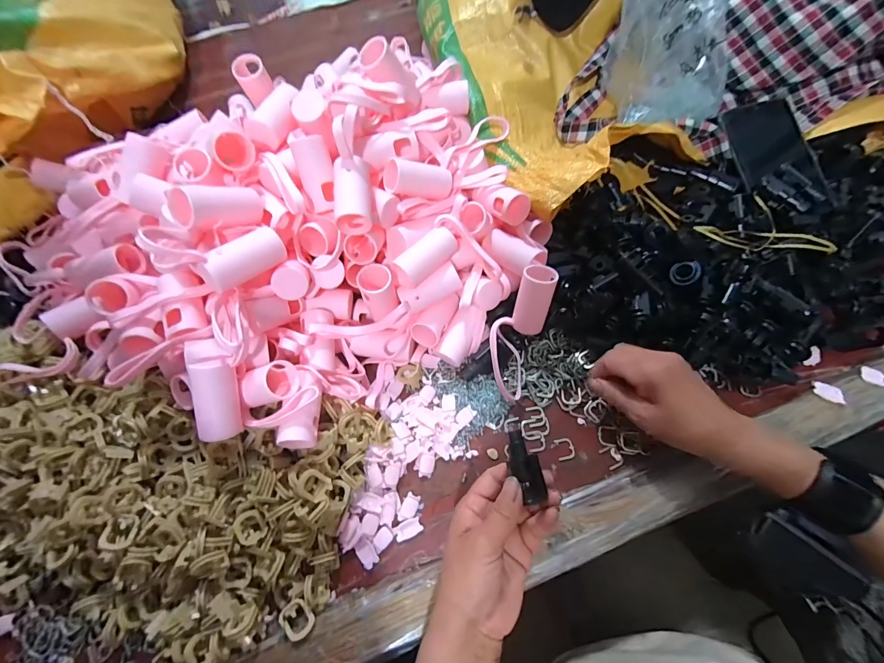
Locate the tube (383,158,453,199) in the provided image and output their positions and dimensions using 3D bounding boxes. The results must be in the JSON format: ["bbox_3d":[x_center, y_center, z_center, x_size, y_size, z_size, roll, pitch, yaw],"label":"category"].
[{"bbox_3d":[-0.020,-0.145,0.361,0.064,0.030,0.030,0,65,-24],"label":"tube"}]

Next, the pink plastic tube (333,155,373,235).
[{"bbox_3d":[-0.077,-0.121,0.326,0.030,0.030,0.066,-4,85,2],"label":"pink plastic tube"}]

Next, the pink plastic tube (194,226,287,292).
[{"bbox_3d":[-0.157,-0.056,0.297,0.022,0.024,0.069,30,48,14],"label":"pink plastic tube"}]

